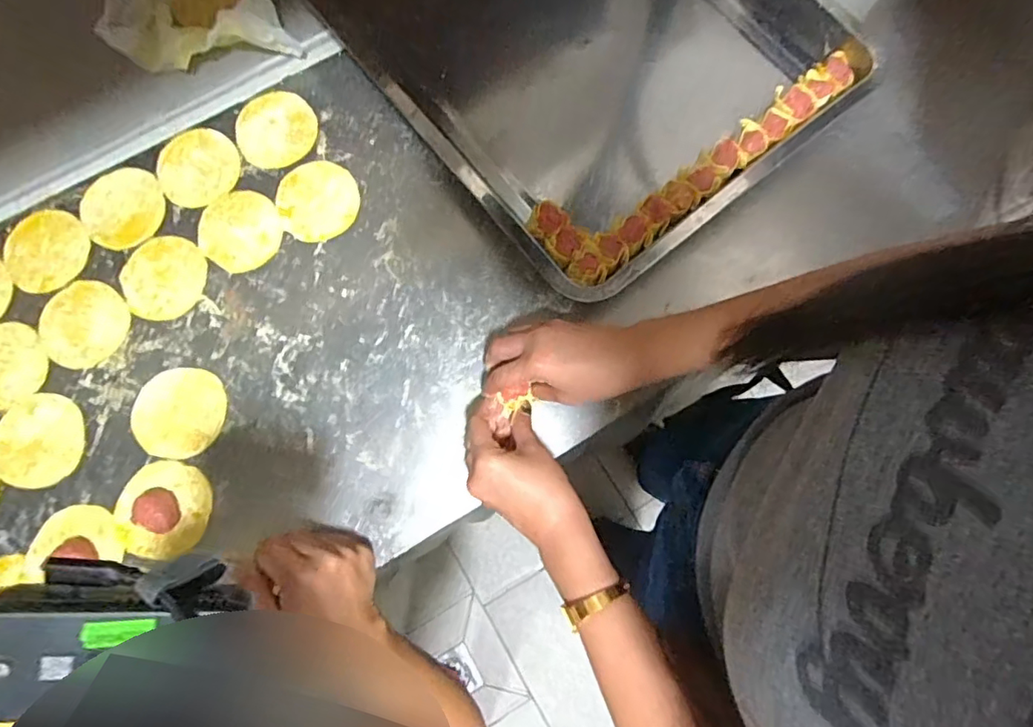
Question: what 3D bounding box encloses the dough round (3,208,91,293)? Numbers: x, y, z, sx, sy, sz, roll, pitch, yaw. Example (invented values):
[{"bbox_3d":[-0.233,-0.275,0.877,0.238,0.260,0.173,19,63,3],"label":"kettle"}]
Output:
[{"bbox_3d":[-0.464,-0.111,0.547,0.079,0.007,0.082,0,77,0],"label":"dough round"}]

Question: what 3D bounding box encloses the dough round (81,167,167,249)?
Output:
[{"bbox_3d":[-0.394,-0.157,0.556,0.079,0.004,0.085,0,77,0],"label":"dough round"}]

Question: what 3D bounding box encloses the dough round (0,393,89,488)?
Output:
[{"bbox_3d":[-0.436,0.069,0.505,0.084,0.004,0.082,0,77,0],"label":"dough round"}]

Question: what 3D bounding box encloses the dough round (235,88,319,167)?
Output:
[{"bbox_3d":[-0.250,-0.244,0.573,0.080,0.004,0.084,0,77,0],"label":"dough round"}]

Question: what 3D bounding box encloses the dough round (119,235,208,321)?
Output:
[{"bbox_3d":[-0.347,-0.085,0.541,0.078,0.004,0.083,0,77,0],"label":"dough round"}]

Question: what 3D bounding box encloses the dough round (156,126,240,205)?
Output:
[{"bbox_3d":[-0.325,-0.202,0.565,0.081,0.004,0.085,0,77,0],"label":"dough round"}]

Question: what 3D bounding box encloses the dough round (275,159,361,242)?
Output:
[{"bbox_3d":[-0.199,-0.166,0.556,0.079,0.004,0.086,0,77,0],"label":"dough round"}]

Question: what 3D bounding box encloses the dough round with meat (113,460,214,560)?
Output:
[{"bbox_3d":[-0.313,0.127,0.485,0.081,0.018,0.079,3,77,1],"label":"dough round with meat"}]

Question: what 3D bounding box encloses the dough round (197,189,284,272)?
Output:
[{"bbox_3d":[-0.275,-0.133,0.551,0.083,0.004,0.079,0,77,0],"label":"dough round"}]

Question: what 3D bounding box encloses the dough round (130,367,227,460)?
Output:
[{"bbox_3d":[-0.313,0.045,0.513,0.083,0.004,0.081,0,77,0],"label":"dough round"}]

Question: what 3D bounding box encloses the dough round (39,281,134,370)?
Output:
[{"bbox_3d":[-0.416,-0.038,0.532,0.083,0.004,0.081,17,78,4],"label":"dough round"}]

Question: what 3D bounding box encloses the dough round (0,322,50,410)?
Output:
[{"bbox_3d":[-0.487,0.003,0.520,0.077,0.004,0.080,0,77,0],"label":"dough round"}]

